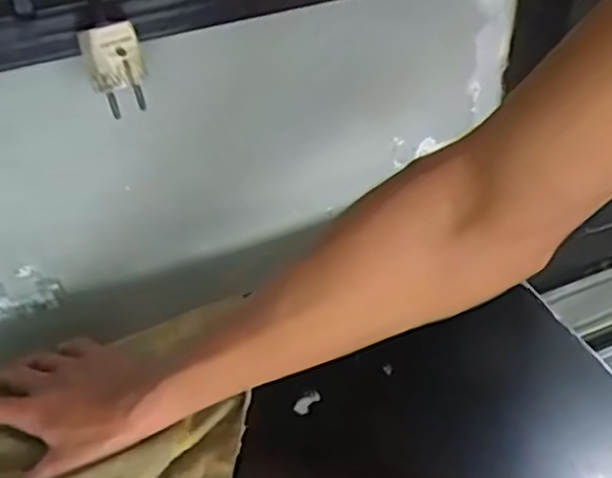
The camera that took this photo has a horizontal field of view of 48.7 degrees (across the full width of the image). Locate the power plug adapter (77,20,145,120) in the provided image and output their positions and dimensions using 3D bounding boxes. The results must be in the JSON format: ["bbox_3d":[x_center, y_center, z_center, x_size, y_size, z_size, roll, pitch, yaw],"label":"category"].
[{"bbox_3d":[-0.118,-0.105,0.422,0.034,0.059,0.028,-15,41,-13],"label":"power plug adapter"}]

